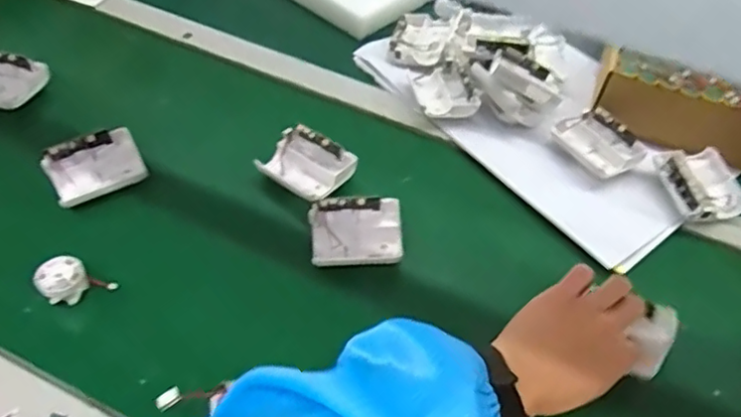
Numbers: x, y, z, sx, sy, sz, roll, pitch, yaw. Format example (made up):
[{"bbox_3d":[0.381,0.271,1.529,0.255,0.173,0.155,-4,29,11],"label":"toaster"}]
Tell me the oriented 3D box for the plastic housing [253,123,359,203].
[{"bbox_3d":[-0.061,-0.044,0.626,0.083,0.034,0.066,28,57,11],"label":"plastic housing"}]

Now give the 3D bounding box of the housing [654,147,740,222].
[{"bbox_3d":[0.337,-0.022,0.638,0.072,0.036,0.081,-6,57,-12],"label":"housing"}]

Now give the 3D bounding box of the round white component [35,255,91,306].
[{"bbox_3d":[-0.255,0.059,0.516,0.029,0.031,0.035,39,60,18],"label":"round white component"}]

